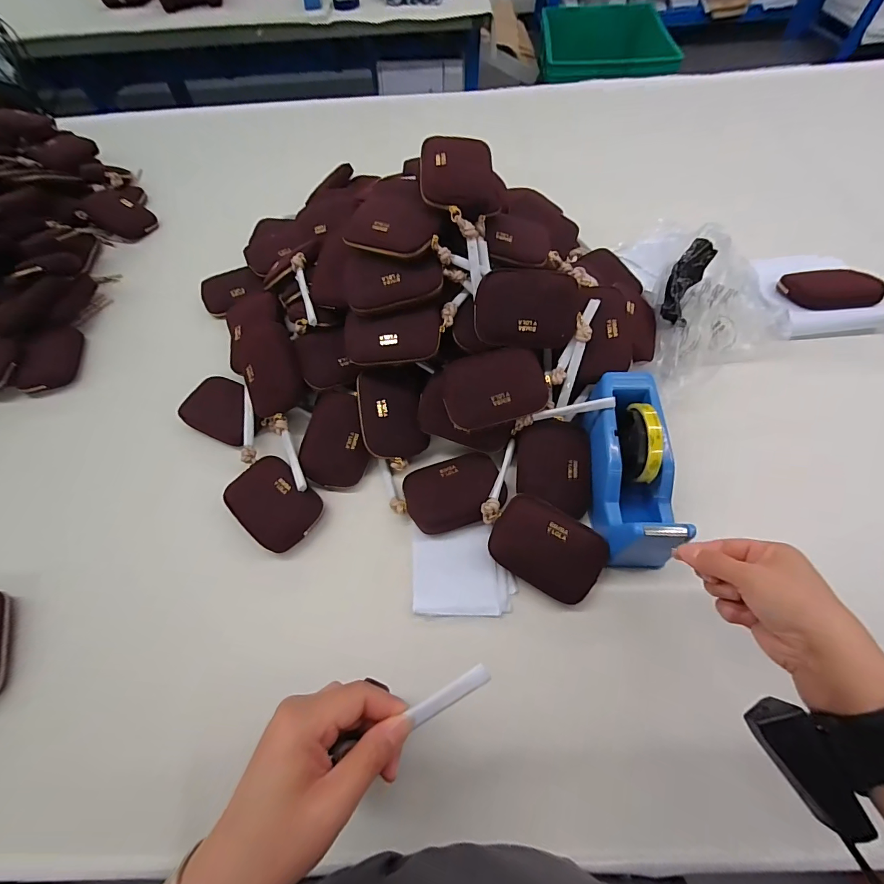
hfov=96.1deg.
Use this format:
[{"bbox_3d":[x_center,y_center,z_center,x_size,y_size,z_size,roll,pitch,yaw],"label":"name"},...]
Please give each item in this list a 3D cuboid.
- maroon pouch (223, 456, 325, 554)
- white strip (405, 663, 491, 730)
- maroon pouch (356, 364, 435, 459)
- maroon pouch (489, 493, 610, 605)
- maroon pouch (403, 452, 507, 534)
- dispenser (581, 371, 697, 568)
[{"bbox_3d":[-0.202,0.071,0.477,0.117,0.024,0.081,35,68,20],"label":"maroon pouch"},{"bbox_3d":[0.005,0.160,0.251,0.054,0.005,0.011,-30,63,-6],"label":"white strip"},{"bbox_3d":[-0.059,-0.036,0.494,0.084,0.015,0.112,-9,93,-18],"label":"maroon pouch"},{"bbox_3d":[0.112,0.114,0.428,0.114,0.028,0.080,27,87,15],"label":"maroon pouch"},{"bbox_3d":[0.014,0.059,0.472,0.112,0.025,0.079,-17,61,-6],"label":"maroon pouch"},{"bbox_3d":[0.208,0.025,0.423,0.073,0.092,0.208,0,77,3],"label":"dispenser"}]

